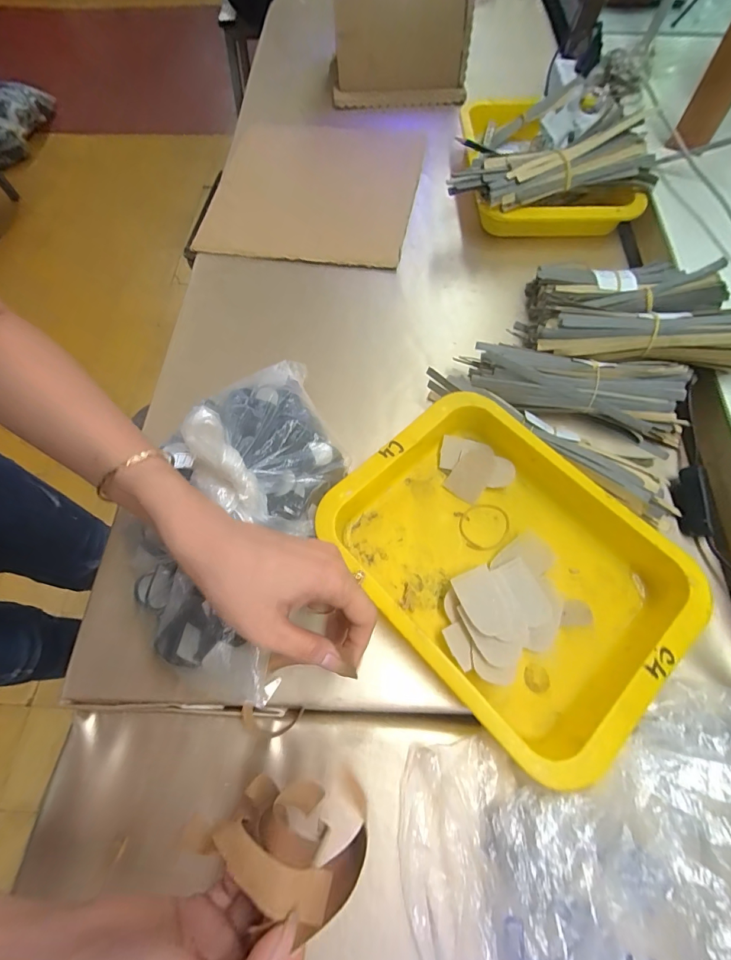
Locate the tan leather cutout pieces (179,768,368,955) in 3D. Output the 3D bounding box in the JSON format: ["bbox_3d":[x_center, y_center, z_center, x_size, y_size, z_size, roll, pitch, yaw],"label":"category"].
[{"bbox_3d":[-0.041,0.189,0.217,0.081,0.047,0.052,30,70,14],"label":"tan leather cutout pieces"}]

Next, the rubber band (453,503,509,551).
[{"bbox_3d":[0.105,0.041,0.349,0.045,0.004,0.041,-1,66,1],"label":"rubber band"}]

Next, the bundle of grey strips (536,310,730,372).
[{"bbox_3d":[0.268,-0.139,0.361,0.199,0.045,0.059,14,68,8],"label":"bundle of grey strips"}]

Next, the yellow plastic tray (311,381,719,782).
[{"bbox_3d":[0.108,0.062,0.318,0.198,0.042,0.252,-38,71,-14],"label":"yellow plastic tray"}]

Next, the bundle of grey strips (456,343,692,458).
[{"bbox_3d":[0.202,-0.087,0.379,0.206,0.048,0.058,15,68,8],"label":"bundle of grey strips"}]

